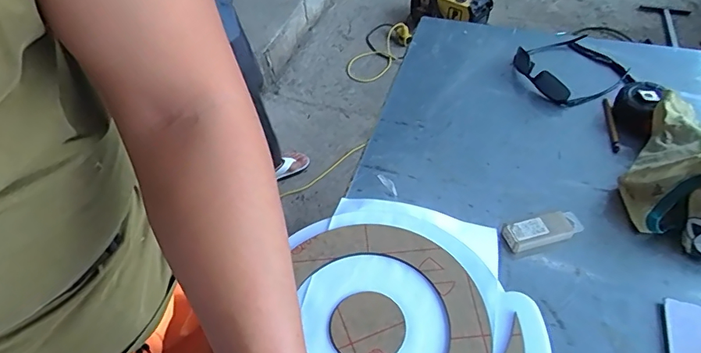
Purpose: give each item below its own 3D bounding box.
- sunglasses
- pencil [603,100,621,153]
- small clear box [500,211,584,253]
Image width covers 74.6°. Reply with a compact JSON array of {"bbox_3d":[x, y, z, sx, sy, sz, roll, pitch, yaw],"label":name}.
[{"bbox_3d":[0.370,-0.189,0.783,0.164,0.038,0.150,-22,48,-23],"label":"sunglasses"},{"bbox_3d":[0.399,-0.081,0.705,0.012,0.010,0.114,9,44,7],"label":"pencil"},{"bbox_3d":[0.242,0.068,0.579,0.099,0.020,0.040,-13,45,-15],"label":"small clear box"}]

